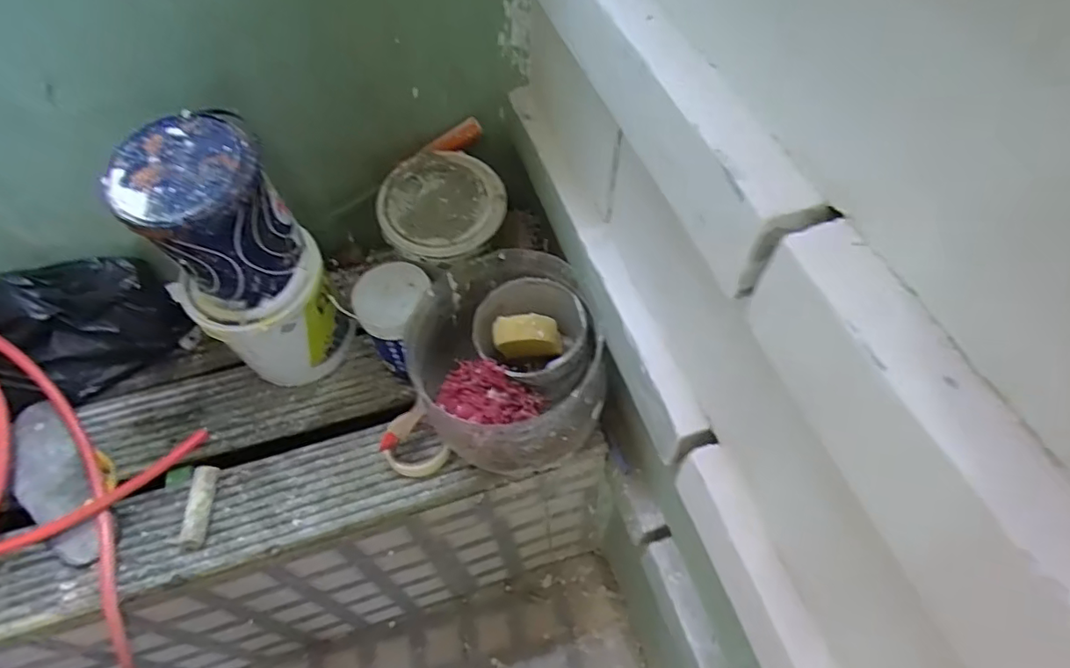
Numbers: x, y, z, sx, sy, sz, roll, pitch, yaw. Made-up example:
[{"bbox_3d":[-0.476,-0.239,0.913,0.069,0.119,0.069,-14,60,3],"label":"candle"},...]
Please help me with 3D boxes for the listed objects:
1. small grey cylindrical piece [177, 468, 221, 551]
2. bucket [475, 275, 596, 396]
[{"bbox_3d":[-0.455,0.233,0.804,0.031,0.030,0.113,-2,55,1],"label":"small grey cylindrical piece"},{"bbox_3d":[-0.004,0.009,0.784,0.143,0.120,0.154,-13,56,-7],"label":"bucket"}]

